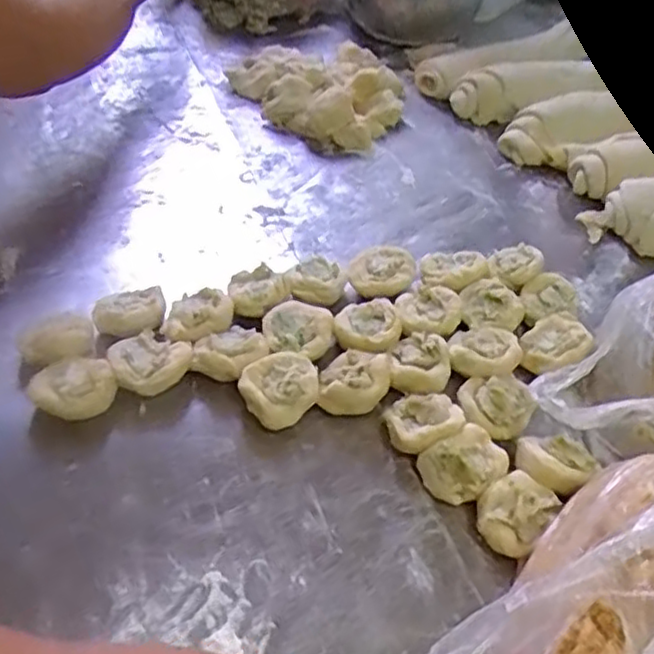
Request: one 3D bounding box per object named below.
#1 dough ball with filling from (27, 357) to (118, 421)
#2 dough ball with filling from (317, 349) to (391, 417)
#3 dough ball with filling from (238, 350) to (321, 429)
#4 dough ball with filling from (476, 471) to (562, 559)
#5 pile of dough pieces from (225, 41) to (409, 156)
[{"bbox_3d":[-0.163,0.043,0.444,0.050,0.036,0.034,-15,51,-20],"label":"dough ball with filling"},{"bbox_3d":[0.019,0.039,0.471,0.045,0.033,0.044,3,47,-4],"label":"dough ball with filling"},{"bbox_3d":[-0.032,0.043,0.459,0.051,0.035,0.043,-5,48,-11],"label":"dough ball with filling"},{"bbox_3d":[0.115,0.115,0.420,0.039,0.026,0.051,38,54,26],"label":"dough ball with filling"},{"bbox_3d":[-0.001,-0.250,0.716,0.162,0.043,0.139,38,54,25],"label":"pile of dough pieces"}]

